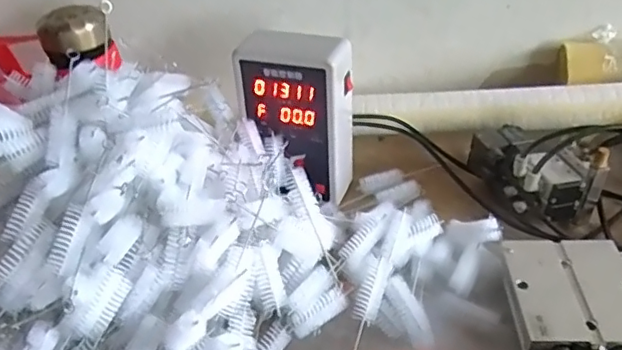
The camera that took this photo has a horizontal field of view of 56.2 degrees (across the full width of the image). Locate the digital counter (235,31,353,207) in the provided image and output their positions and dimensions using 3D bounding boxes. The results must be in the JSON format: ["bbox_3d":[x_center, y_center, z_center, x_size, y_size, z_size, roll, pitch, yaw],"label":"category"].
[{"bbox_3d":[-0.013,-0.060,0.609,0.107,0.168,0.067,10,38,18],"label":"digital counter"}]

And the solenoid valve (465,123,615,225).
[{"bbox_3d":[0.231,-0.005,0.611,0.076,0.087,0.119,-17,38,-18],"label":"solenoid valve"}]

